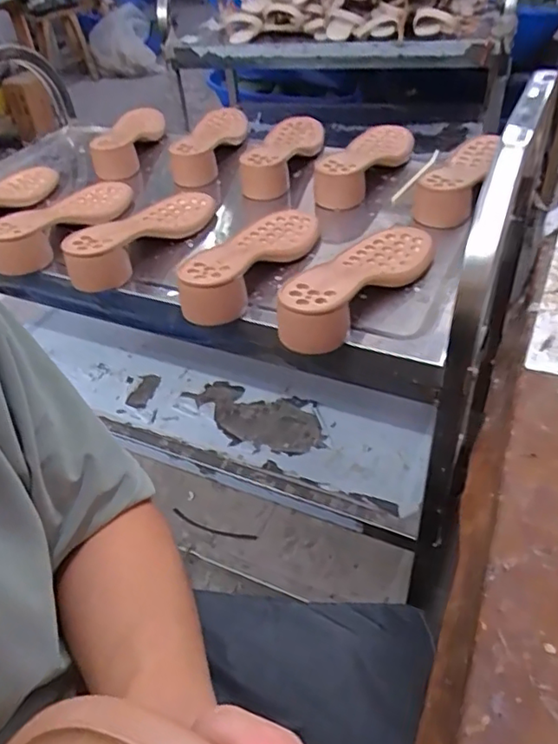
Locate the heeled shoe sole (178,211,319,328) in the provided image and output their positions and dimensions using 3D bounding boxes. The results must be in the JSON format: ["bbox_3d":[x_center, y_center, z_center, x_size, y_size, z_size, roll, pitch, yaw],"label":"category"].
[{"bbox_3d":[-0.025,-0.136,0.634,0.094,0.046,0.239,9,43,17],"label":"heeled shoe sole"}]

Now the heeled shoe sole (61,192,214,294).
[{"bbox_3d":[-0.162,-0.178,0.699,0.092,0.046,0.237,9,43,17],"label":"heeled shoe sole"}]

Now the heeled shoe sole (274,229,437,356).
[{"bbox_3d":[0.082,-0.103,0.589,0.089,0.048,0.240,24,49,30],"label":"heeled shoe sole"}]

